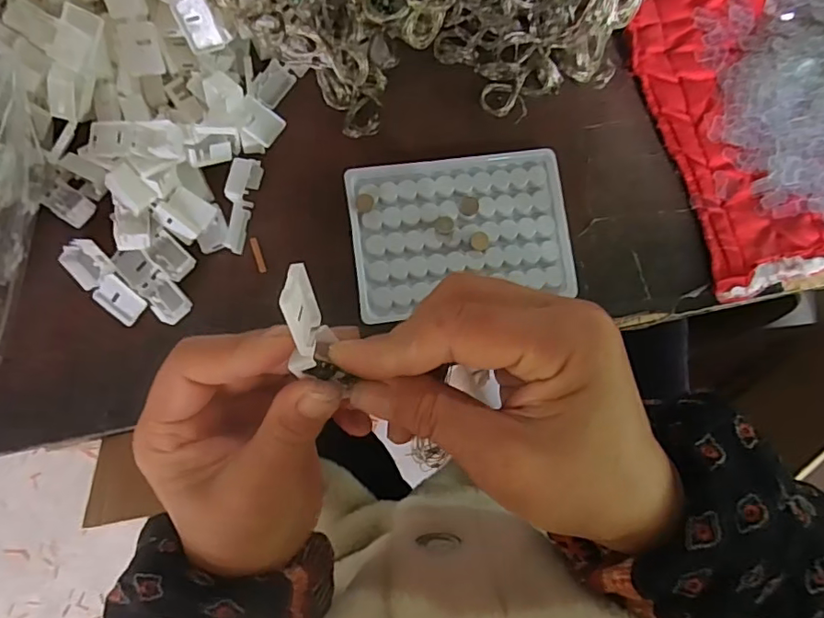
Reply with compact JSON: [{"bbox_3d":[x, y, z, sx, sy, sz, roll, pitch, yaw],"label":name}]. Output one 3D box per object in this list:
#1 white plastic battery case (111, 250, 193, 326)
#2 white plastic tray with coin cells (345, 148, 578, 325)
[{"bbox_3d":[-0.153,-0.015,0.317,0.019,0.009,0.053,-44,88,-6],"label":"white plastic battery case"},{"bbox_3d":[0.029,-0.048,0.332,0.129,0.013,0.092,-9,85,-4],"label":"white plastic tray with coin cells"}]

